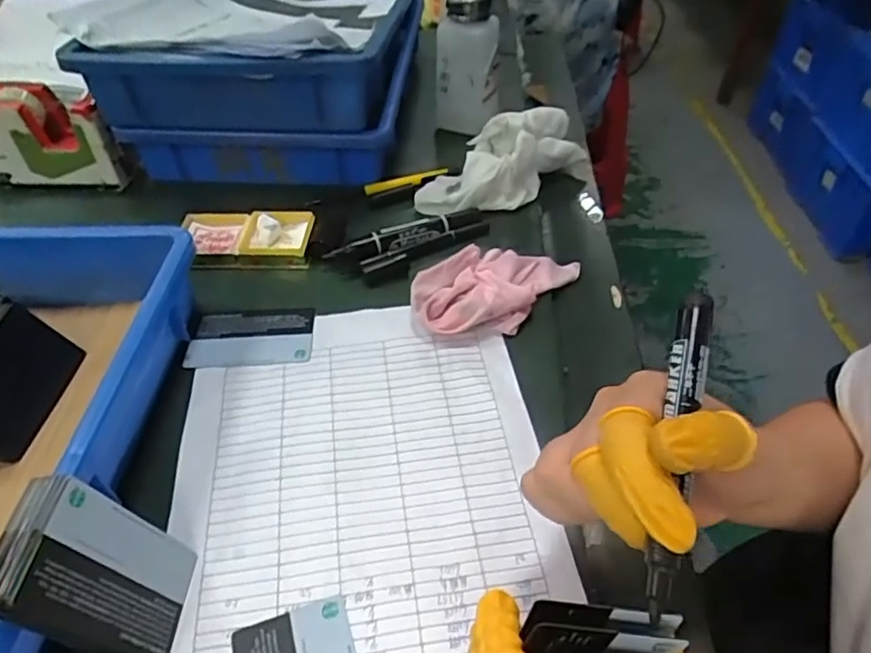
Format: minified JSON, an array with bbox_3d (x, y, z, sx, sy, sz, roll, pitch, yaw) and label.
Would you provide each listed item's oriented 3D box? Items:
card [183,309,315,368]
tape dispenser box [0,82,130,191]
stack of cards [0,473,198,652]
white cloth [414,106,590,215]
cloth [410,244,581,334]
[{"bbox_3d":[-0.129,0.006,0.422,0.084,0.004,0.050,-3,46,-3],"label":"card"},{"bbox_3d":[-0.359,-0.174,0.547,0.140,0.079,0.053,-1,45,-1],"label":"tape dispenser box"},{"bbox_3d":[-0.146,0.110,0.263,0.014,0.089,0.057,-16,43,17],"label":"stack of cards"},{"bbox_3d":[0.067,-0.152,0.539,0.180,0.061,0.069,-26,51,-23],"label":"white cloth"},{"bbox_3d":[0.050,-0.033,0.442,0.138,0.027,0.067,-28,52,-25],"label":"cloth"}]

